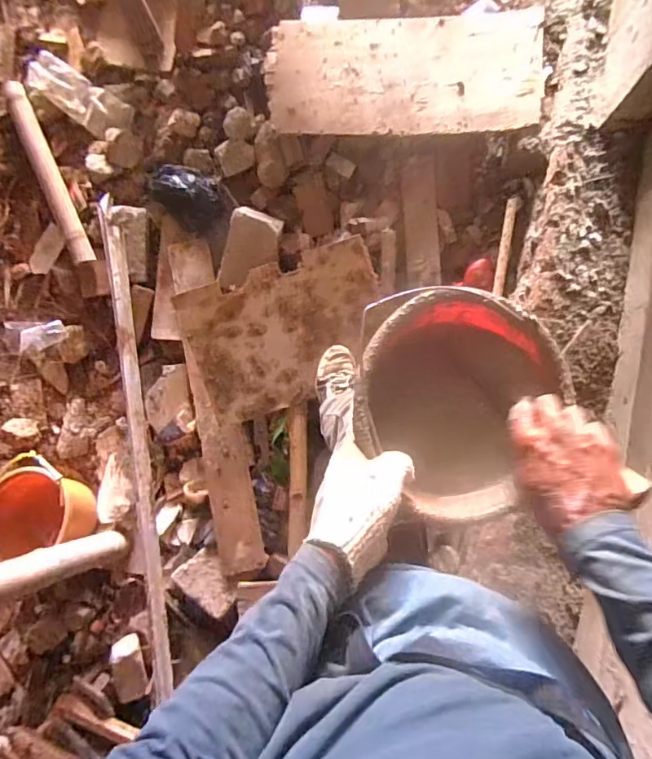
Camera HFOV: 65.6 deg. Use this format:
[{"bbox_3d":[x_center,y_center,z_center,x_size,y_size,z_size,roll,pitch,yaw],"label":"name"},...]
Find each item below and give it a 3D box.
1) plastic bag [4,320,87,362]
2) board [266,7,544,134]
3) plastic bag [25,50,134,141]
[{"bbox_3d":[-0.812,-0.111,1.451,0.227,0.066,0.112,3,82,5],"label":"plastic bag"},{"bbox_3d":[0.182,-0.769,1.255,0.658,0.042,0.309,4,84,11],"label":"board"},{"bbox_3d":[-0.687,-0.782,1.411,0.311,0.043,0.124,31,85,-7],"label":"plastic bag"}]

